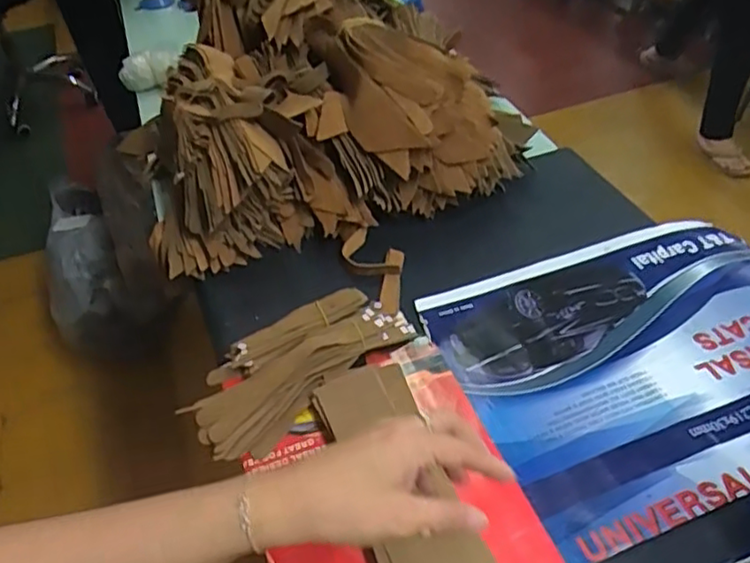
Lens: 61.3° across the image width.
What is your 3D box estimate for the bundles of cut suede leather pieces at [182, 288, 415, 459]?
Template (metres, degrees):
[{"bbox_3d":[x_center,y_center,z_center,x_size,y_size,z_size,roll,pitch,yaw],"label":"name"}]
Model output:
[{"bbox_3d":[-0.072,0.070,0.590,0.215,0.035,0.092,-34,52,-26],"label":"bundles of cut suede leather pieces"}]

